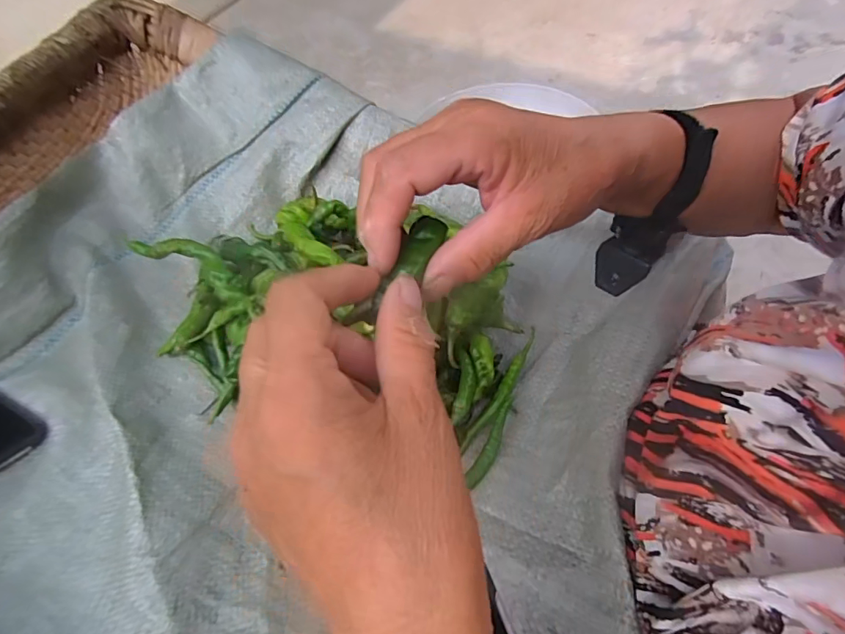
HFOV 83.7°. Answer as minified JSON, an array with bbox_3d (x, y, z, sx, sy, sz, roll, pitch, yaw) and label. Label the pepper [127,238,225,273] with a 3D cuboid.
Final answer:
[{"bbox_3d":[-0.199,-0.054,0.382,0.089,0.015,0.021,14,55,9],"label":"pepper"}]

